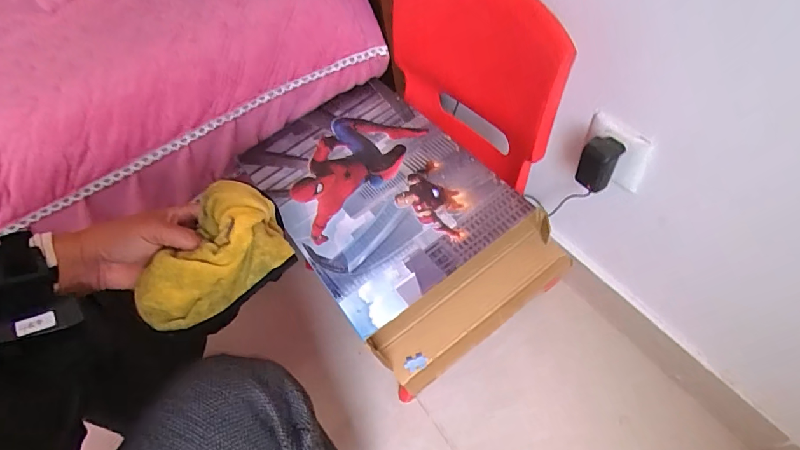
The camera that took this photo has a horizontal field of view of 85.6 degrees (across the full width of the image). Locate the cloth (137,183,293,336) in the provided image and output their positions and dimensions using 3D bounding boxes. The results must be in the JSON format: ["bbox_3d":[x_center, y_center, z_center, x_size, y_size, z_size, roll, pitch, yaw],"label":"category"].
[{"bbox_3d":[-0.174,0.025,0.394,0.139,0.051,0.084,-37,66,-19],"label":"cloth"}]

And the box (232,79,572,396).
[{"bbox_3d":[-0.017,-0.029,0.567,0.251,0.063,0.413,-34,65,-18],"label":"box"}]

